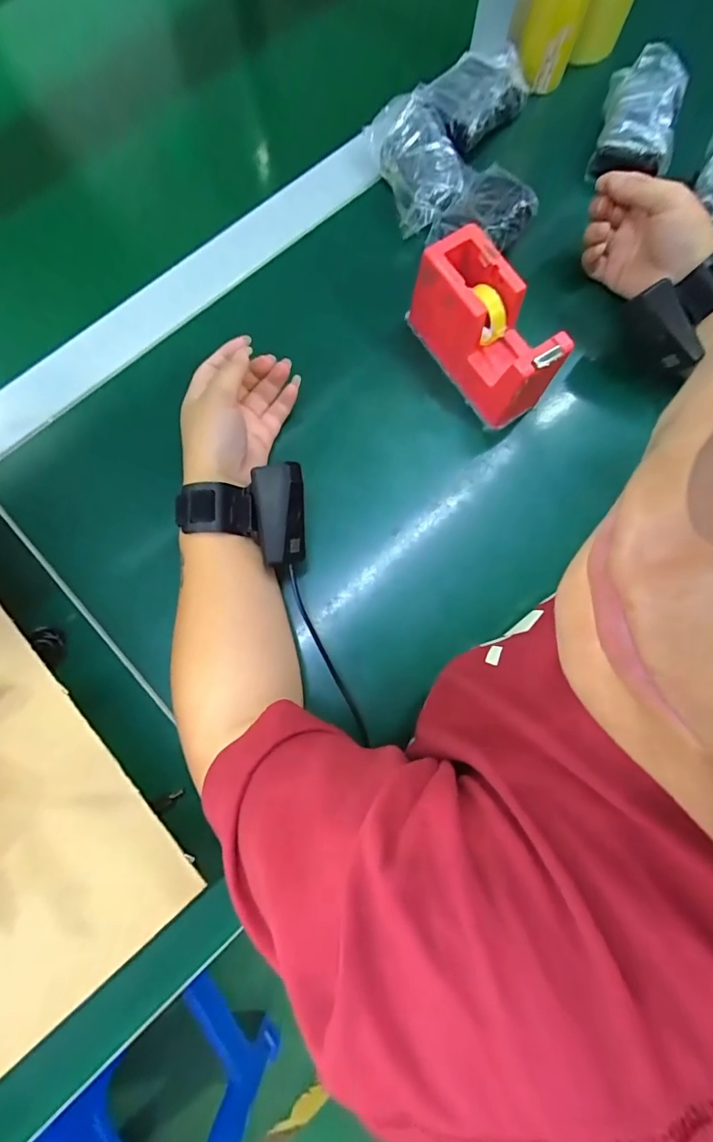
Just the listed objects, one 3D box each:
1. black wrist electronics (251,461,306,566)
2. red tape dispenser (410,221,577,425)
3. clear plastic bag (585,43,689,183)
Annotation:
[{"bbox_3d":[-0.052,-0.039,0.332,0.032,0.019,0.069,-4,100,-2],"label":"black wrist electronics"},{"bbox_3d":[0.102,-0.184,0.384,0.049,0.090,0.136,-33,80,-7],"label":"red tape dispenser"},{"bbox_3d":[0.253,-0.405,0.423,0.064,0.048,0.084,14,78,3],"label":"clear plastic bag"}]

